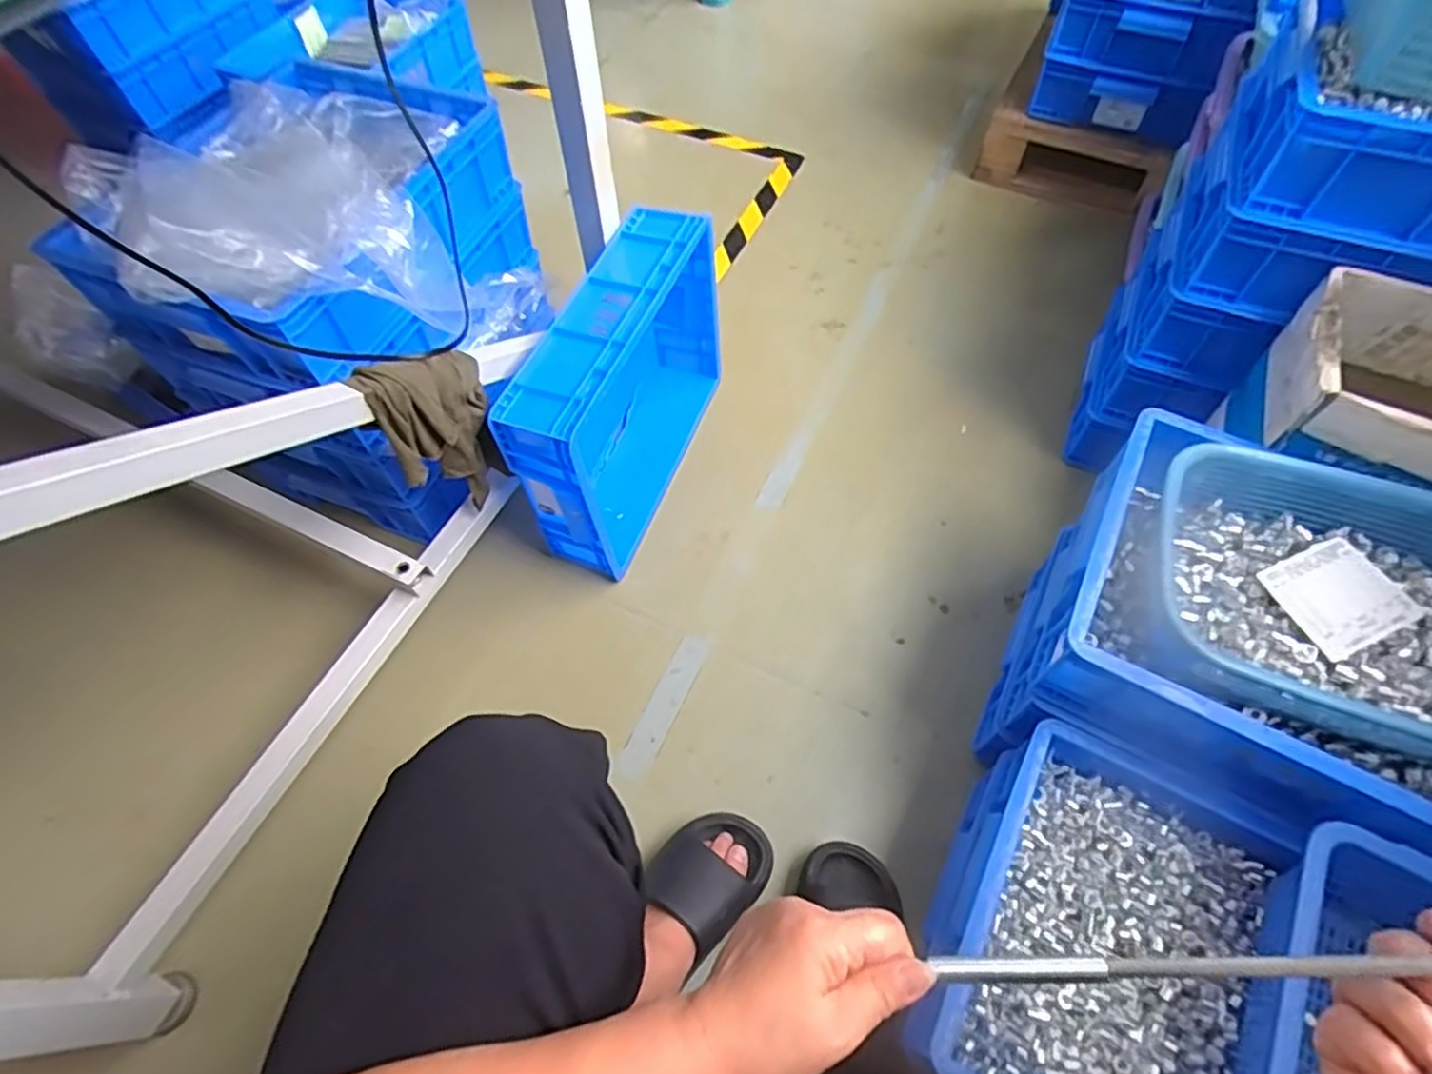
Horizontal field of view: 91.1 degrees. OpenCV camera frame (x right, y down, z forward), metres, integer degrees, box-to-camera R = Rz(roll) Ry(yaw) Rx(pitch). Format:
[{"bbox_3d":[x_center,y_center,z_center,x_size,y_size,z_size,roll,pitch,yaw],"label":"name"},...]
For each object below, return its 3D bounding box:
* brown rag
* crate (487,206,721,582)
[{"bbox_3d":[-0.284,-0.114,0.741,0.056,0.210,0.130,34,65,18],"label":"brown rag"},{"bbox_3d":[-0.122,-0.192,0.945,0.128,0.299,0.405,18,61,11],"label":"crate"}]

